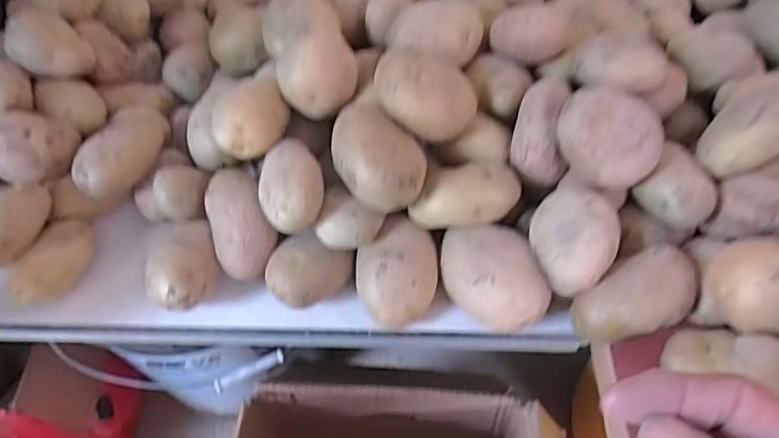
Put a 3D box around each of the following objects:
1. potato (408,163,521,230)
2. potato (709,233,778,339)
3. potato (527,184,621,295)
[{"bbox_3d":[0.055,-0.014,0.401,0.075,0.035,0.035,-8,54,-3],"label":"potato"},{"bbox_3d":[0.222,0.041,0.331,0.046,0.063,0.060,-27,57,-17],"label":"potato"},{"bbox_3d":[0.124,0.012,0.374,0.050,0.037,0.062,-21,56,-12],"label":"potato"}]

